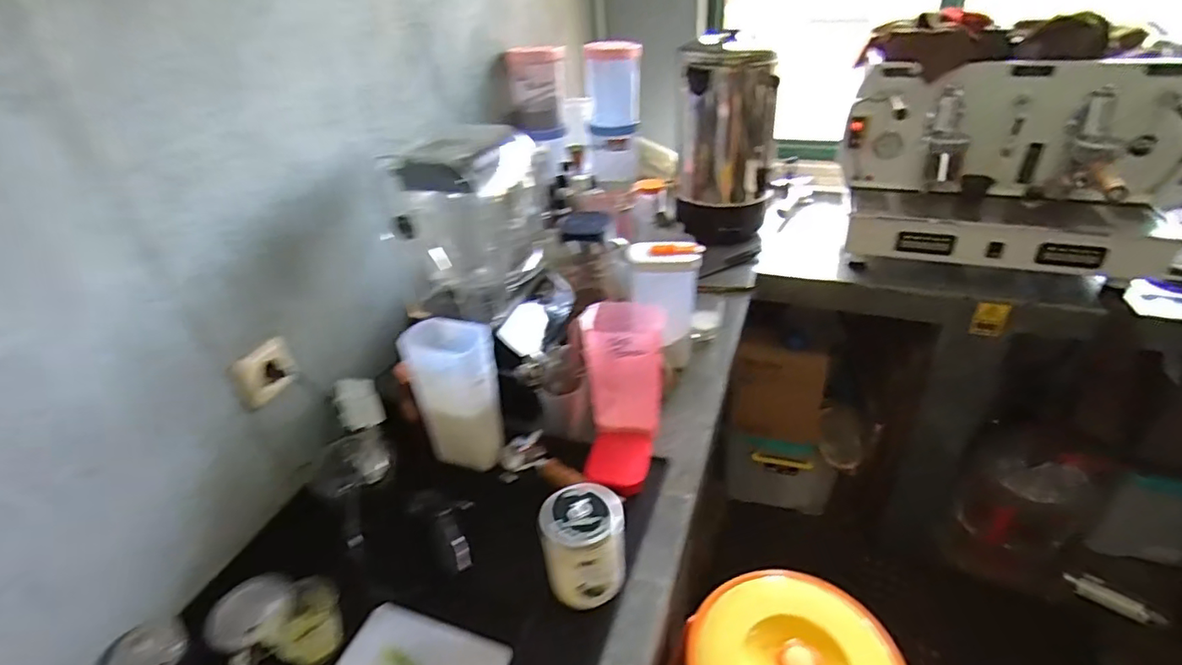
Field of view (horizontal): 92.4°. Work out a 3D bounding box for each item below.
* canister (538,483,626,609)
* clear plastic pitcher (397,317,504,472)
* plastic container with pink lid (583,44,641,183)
[{"bbox_3d":[-0.009,0.269,0.723,0.098,0.120,0.092,-3,34,2],"label":"canister"},{"bbox_3d":[-0.208,0.099,0.898,0.122,0.230,0.092,13,38,24],"label":"clear plastic pitcher"},{"bbox_3d":[0.057,-0.544,1.411,0.140,0.306,0.158,-5,34,-1],"label":"plastic container with pink lid"}]

